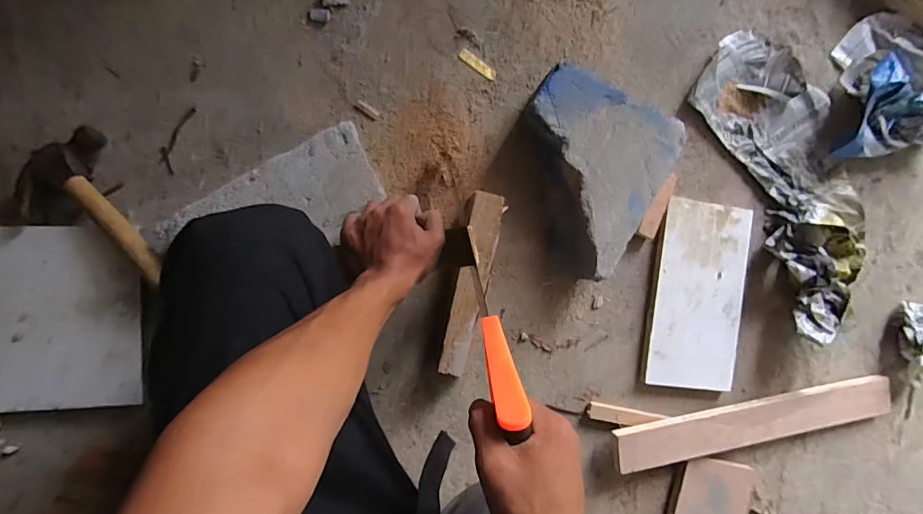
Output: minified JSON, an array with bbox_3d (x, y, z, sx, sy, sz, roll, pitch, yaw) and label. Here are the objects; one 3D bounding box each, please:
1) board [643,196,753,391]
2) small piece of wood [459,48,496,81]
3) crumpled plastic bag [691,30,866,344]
[{"bbox_3d":[0.349,0.057,0.655,0.140,0.022,0.268,7,89,-8],"label":"board"},{"bbox_3d":[0.023,-0.267,0.612,0.057,0.004,0.016,32,86,-7],"label":"small piece of wood"},{"bbox_3d":[0.492,-0.123,0.647,0.191,0.059,0.430,-24,93,-7],"label":"crumpled plastic bag"}]

